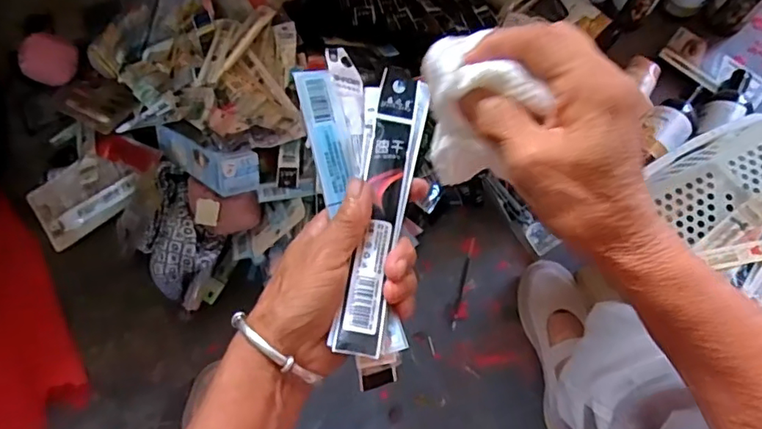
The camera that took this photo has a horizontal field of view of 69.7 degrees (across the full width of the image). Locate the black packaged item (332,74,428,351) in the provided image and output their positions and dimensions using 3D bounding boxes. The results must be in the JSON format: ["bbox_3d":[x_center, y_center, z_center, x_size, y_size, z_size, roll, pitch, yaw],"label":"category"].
[{"bbox_3d":[0.001,-0.007,0.323,0.028,0.009,0.175,10,70,1],"label":"black packaged item"}]

